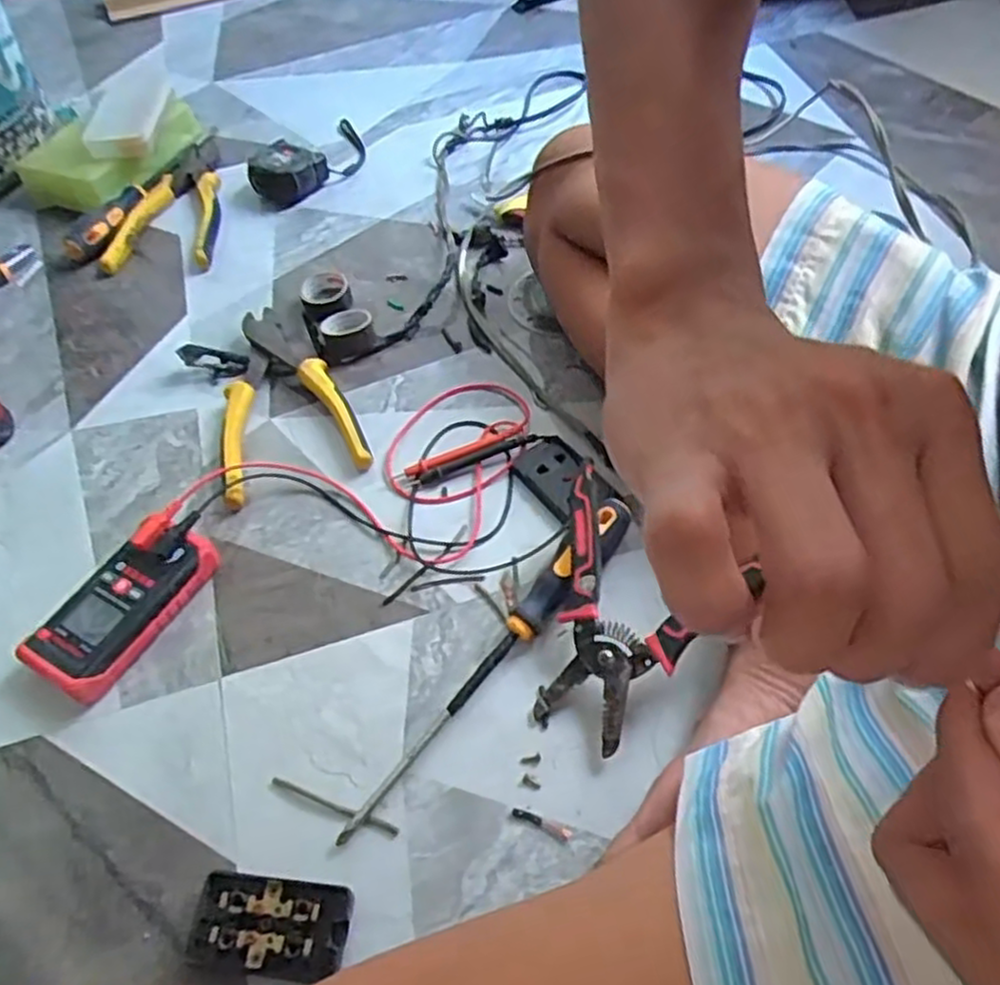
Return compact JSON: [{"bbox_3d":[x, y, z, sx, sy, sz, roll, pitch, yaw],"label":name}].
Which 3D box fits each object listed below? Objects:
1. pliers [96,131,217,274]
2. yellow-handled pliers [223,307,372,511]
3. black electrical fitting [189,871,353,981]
[{"bbox_3d":[-0.319,-0.293,0.746,0.110,0.022,0.205,-1,55,4],"label":"pliers"},{"bbox_3d":[-0.179,-0.085,0.592,0.102,0.025,0.200,-20,55,-9],"label":"yellow-handled pliers"},{"bbox_3d":[-0.117,0.217,0.378,0.080,0.014,0.041,3,55,7],"label":"black electrical fitting"}]

